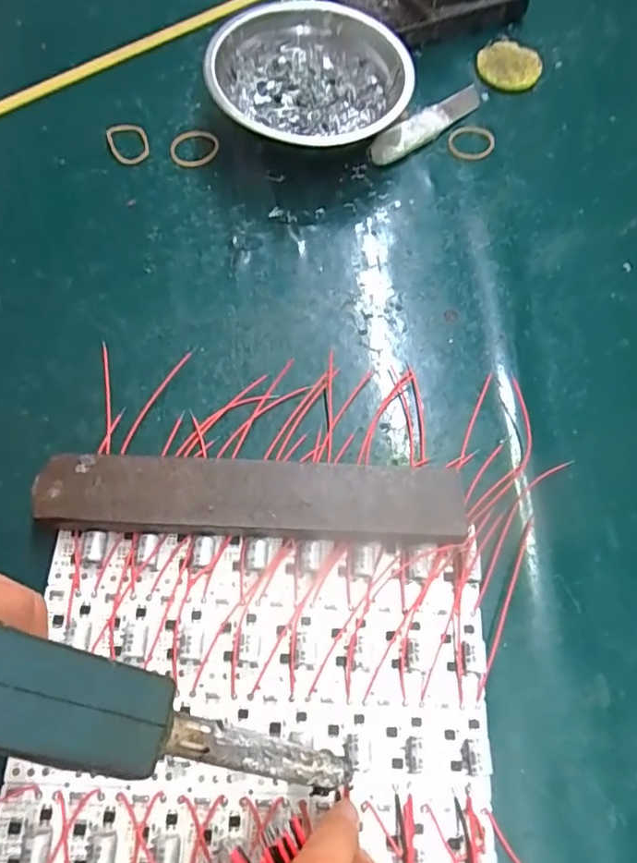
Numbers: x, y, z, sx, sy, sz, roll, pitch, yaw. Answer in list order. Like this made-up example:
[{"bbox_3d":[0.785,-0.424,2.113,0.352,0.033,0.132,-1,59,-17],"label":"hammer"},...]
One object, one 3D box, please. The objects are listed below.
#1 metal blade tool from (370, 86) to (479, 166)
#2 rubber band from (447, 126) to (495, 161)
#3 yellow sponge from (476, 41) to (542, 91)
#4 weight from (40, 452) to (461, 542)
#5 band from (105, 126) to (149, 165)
[{"bbox_3d":[0.073,-0.203,0.378,0.099,0.010,0.019,-37,74,-15],"label":"metal blade tool"},{"bbox_3d":[0.102,-0.192,0.378,0.027,0.004,0.033,35,71,12],"label":"rubber band"},{"bbox_3d":[0.137,-0.262,0.409,0.043,0.006,0.043,29,70,9],"label":"yellow sponge"},{"bbox_3d":[-0.032,0.033,0.277,0.199,0.019,0.037,3,68,-1],"label":"weight"},{"bbox_3d":[-0.123,-0.188,0.369,0.024,0.006,0.037,-19,70,-9],"label":"band"}]

